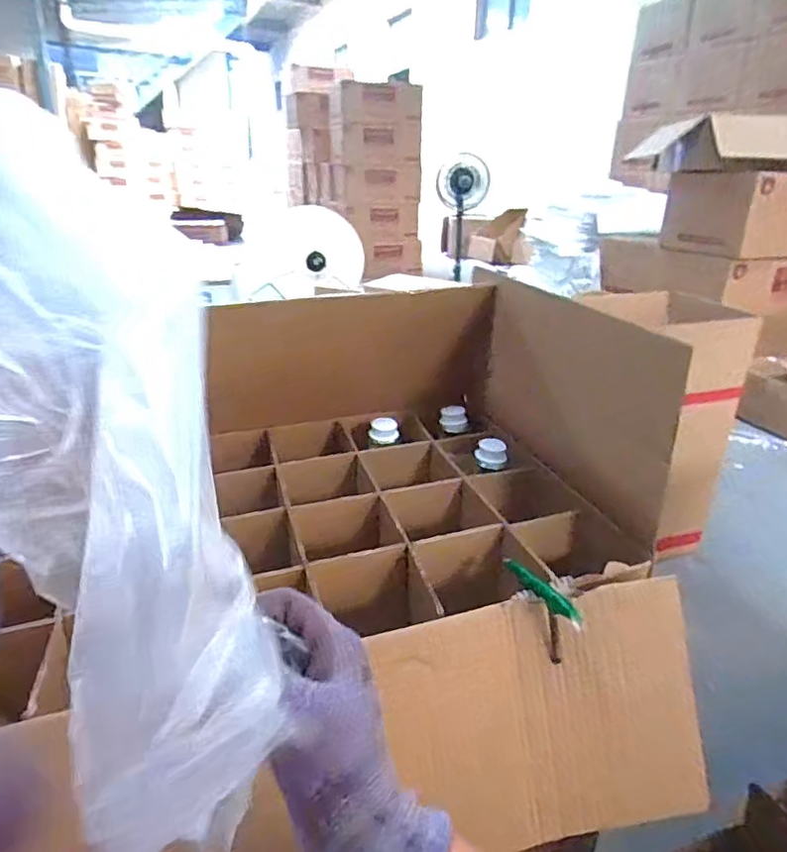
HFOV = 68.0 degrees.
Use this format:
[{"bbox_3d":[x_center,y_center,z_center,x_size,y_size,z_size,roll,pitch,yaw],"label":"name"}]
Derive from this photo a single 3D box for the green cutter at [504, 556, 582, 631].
[{"bbox_3d":[0.136,0.150,0.541,0.011,0.027,0.116,-6,25,-19],"label":"green cutter"}]

